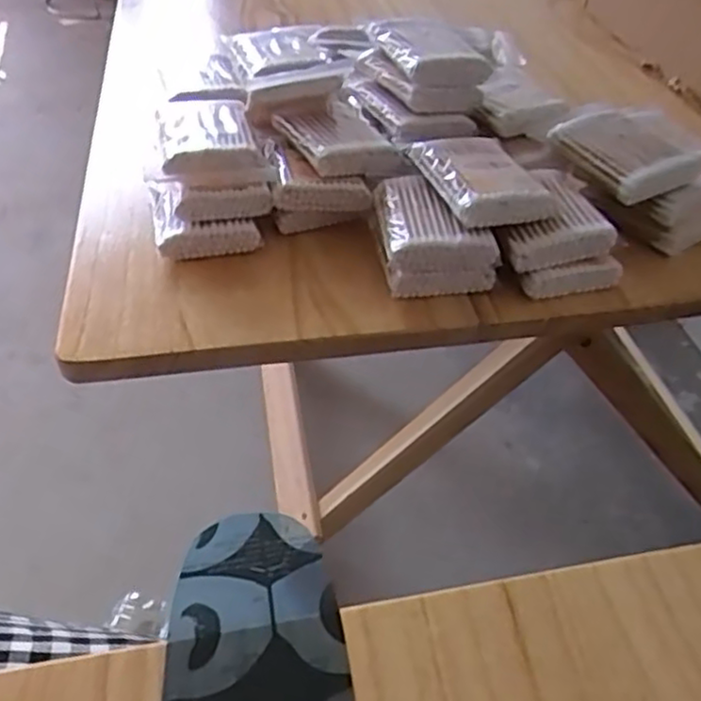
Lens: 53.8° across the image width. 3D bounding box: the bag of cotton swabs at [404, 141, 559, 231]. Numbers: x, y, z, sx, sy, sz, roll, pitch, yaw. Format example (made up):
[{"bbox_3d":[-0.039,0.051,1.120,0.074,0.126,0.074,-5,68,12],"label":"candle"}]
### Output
[{"bbox_3d":[0.069,-0.093,0.371,0.050,0.018,0.069,-12,46,-15],"label":"bag of cotton swabs"}]

